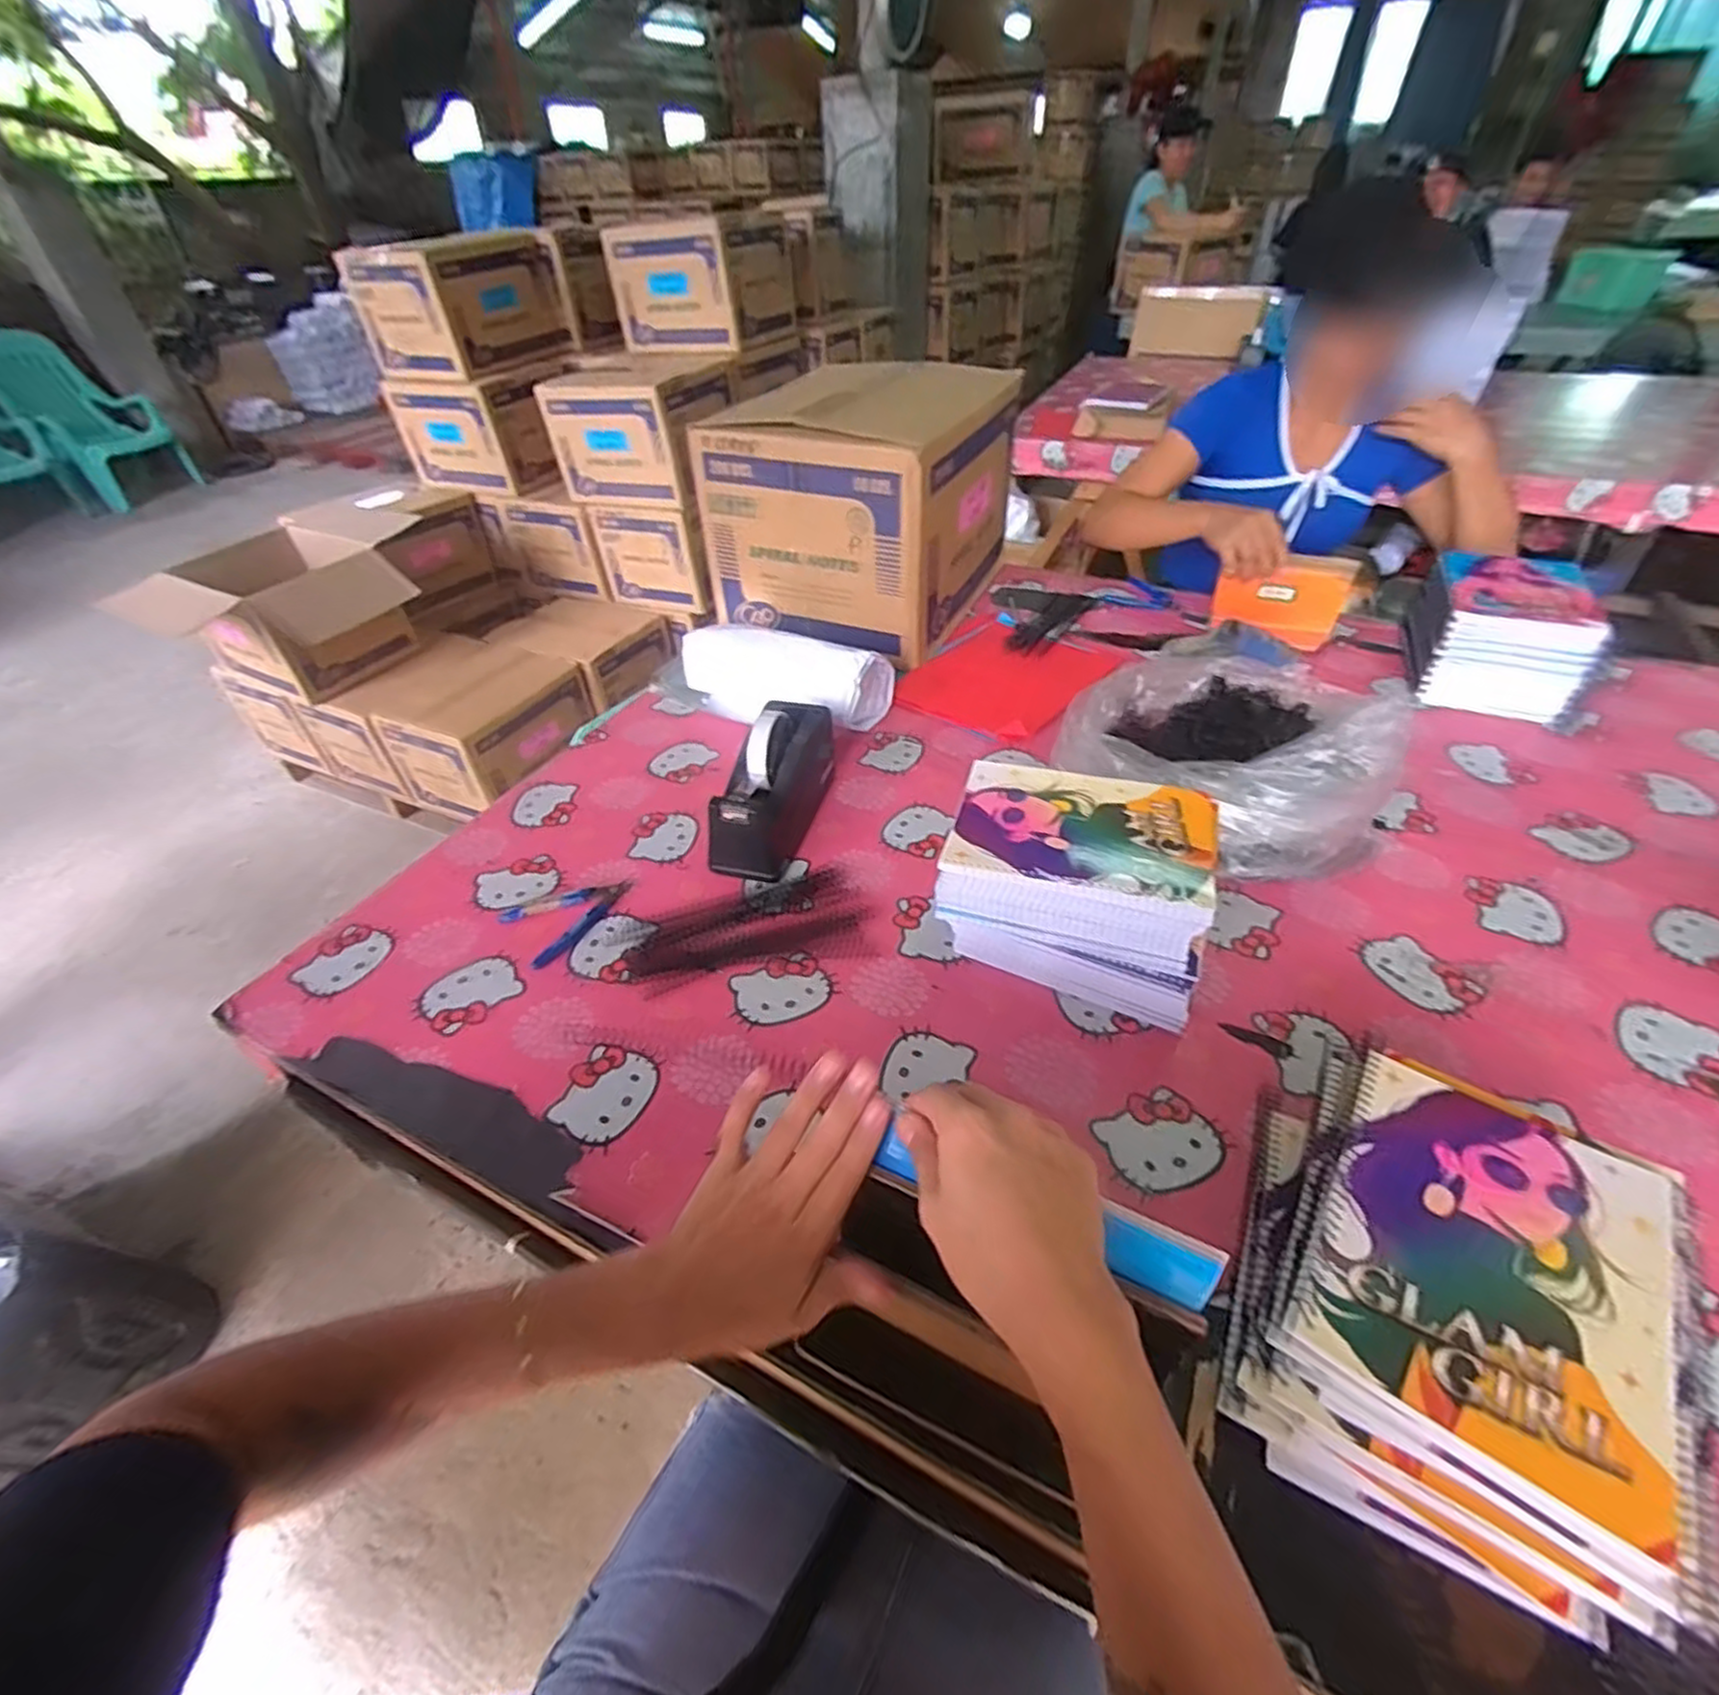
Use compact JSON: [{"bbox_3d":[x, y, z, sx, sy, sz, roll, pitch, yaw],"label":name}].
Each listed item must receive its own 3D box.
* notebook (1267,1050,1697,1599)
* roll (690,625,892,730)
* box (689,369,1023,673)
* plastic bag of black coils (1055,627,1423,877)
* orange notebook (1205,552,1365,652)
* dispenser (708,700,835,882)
[{"bbox_3d":[0.329,0.218,0.392,0.154,0.017,0.196,27,50,29],"label":"notebook"},{"bbox_3d":[-0.101,-0.226,0.964,0.262,0.106,0.116,18,46,21],"label":"roll"},{"bbox_3d":[0.010,-0.508,1.122,0.328,0.285,0.382,18,46,21],"label":"box"},{"bbox_3d":[0.368,-0.099,0.754,0.284,0.158,0.232,25,49,27],"label":"plastic bag of black coils"},{"bbox_3d":[0.574,-0.339,1.025,0.156,0.117,0.017,14,37,15],"label":"orange notebook"},{"bbox_3d":[-0.083,-0.073,0.789,0.079,0.119,0.207,9,43,12],"label":"dispenser"}]

